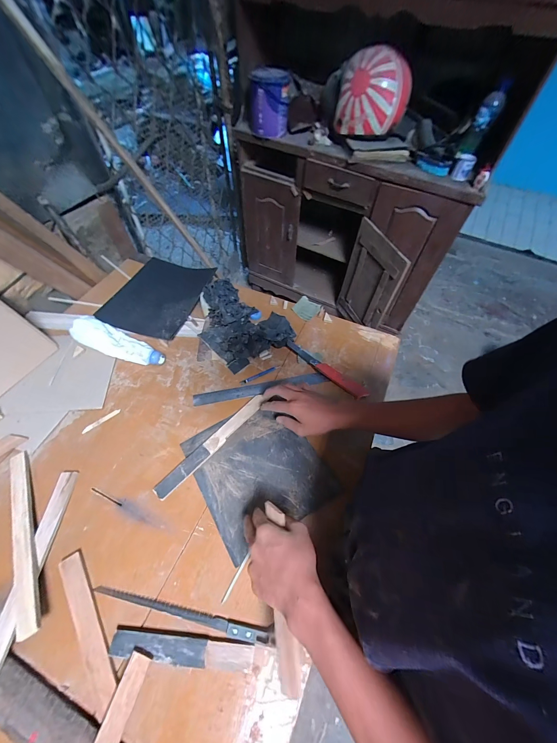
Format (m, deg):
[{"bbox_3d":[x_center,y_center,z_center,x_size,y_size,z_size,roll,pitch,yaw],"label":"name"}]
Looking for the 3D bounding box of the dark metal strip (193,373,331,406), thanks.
[{"bbox_3d":[-0.038,0.038,0.635,0.306,0.006,0.031,-10,59,-8],"label":"dark metal strip"}]

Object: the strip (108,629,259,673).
[{"bbox_3d":[-0.140,0.405,0.400,0.205,0.011,0.029,6,58,1],"label":"strip"}]

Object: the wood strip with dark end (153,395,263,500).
[{"bbox_3d":[-0.130,0.142,0.557,0.032,0.012,0.265,39,65,20],"label":"wood strip with dark end"}]

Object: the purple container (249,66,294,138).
[{"bbox_3d":[-0.033,-1.029,1.061,0.155,0.173,0.156,0,58,-2],"label":"purple container"}]

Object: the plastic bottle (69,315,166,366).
[{"bbox_3d":[-0.376,-0.067,0.649,0.216,0.058,0.072,21,60,10],"label":"plastic bottle"}]

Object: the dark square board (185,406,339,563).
[{"bbox_3d":[-0.038,0.185,0.542,0.224,0.008,0.237,-27,63,-18],"label":"dark square board"}]

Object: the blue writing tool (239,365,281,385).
[{"bbox_3d":[-0.043,0.008,0.650,0.103,0.007,0.011,-22,62,-15],"label":"blue writing tool"}]

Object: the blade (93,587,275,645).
[{"bbox_3d":[-0.147,0.375,0.424,0.283,0.004,0.017,10,48,6],"label":"blade"}]

